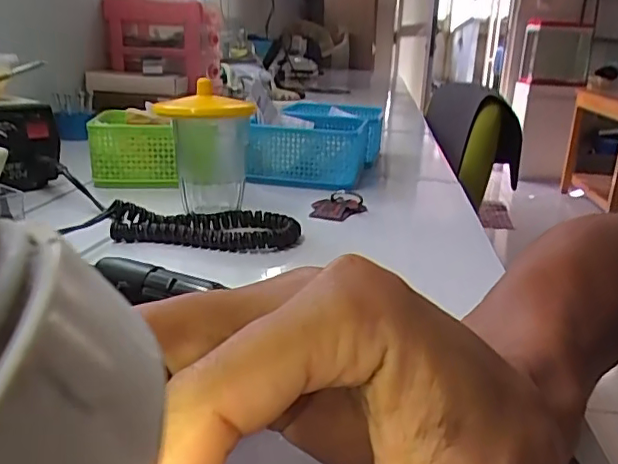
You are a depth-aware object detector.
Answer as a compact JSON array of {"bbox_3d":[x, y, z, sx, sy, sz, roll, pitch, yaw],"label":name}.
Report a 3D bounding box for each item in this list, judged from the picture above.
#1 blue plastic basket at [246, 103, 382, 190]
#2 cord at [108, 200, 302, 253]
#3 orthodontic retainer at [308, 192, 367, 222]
[{"bbox_3d":[0.020,-0.113,0.726,0.119,0.065,0.256,5,18,10],"label":"blue plastic basket"},{"bbox_3d":[-0.080,-0.009,0.462,0.141,0.027,0.064,4,18,6],"label":"cord"},{"bbox_3d":[0.028,-0.025,0.539,0.047,0.015,0.047,5,18,10],"label":"orthodontic retainer"}]

